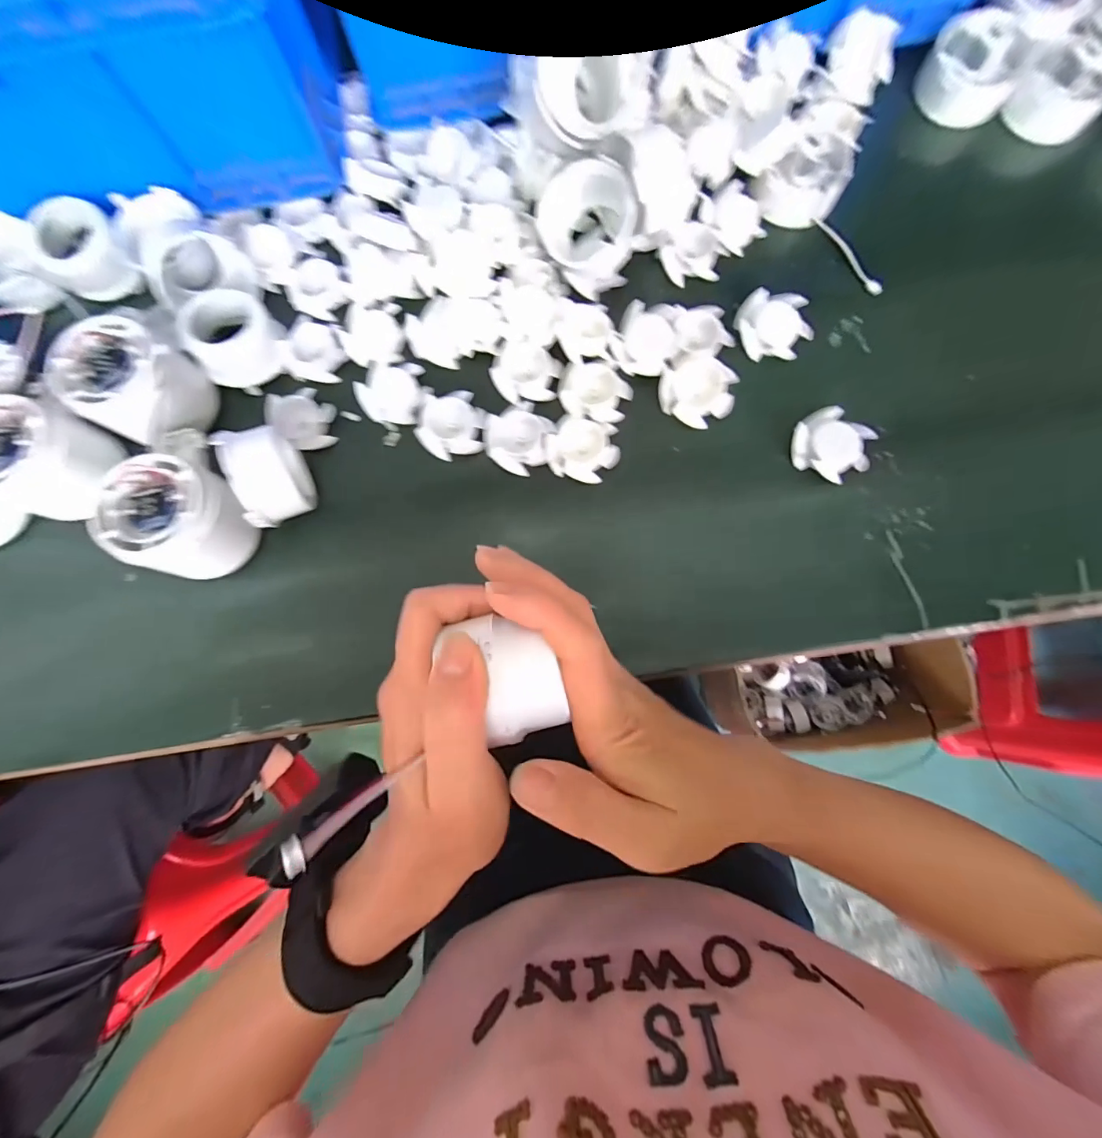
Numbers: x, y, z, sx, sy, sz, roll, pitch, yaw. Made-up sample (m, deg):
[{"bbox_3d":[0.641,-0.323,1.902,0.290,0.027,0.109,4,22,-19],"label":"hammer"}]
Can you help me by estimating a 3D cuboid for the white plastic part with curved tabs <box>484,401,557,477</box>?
[{"bbox_3d":[-0.019,-0.079,0.284,0.039,0.008,0.041,0,81,2],"label":"white plastic part with curved tabs"}]

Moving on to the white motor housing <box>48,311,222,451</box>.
[{"bbox_3d":[-0.236,-0.105,0.274,0.066,0.044,0.059,25,82,5],"label":"white motor housing"}]

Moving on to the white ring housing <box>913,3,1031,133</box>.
[{"bbox_3d":[0.275,-0.327,0.310,0.058,0.032,0.046,34,83,6],"label":"white ring housing"}]

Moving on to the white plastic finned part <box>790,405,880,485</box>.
[{"bbox_3d":[0.164,-0.074,0.275,0.043,0.010,0.038,25,87,4],"label":"white plastic finned part"}]

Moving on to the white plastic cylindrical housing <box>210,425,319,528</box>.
[{"bbox_3d":[-0.153,-0.050,0.265,0.026,0.055,0.048,-12,81,0],"label":"white plastic cylindrical housing"}]

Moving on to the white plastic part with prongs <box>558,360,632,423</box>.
[{"bbox_3d":[0.027,-0.108,0.289,0.042,0.012,0.034,4,81,2],"label":"white plastic part with prongs"}]

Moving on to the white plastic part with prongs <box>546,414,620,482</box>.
[{"bbox_3d":[0.020,-0.071,0.284,0.041,0.010,0.035,14,82,4],"label":"white plastic part with prongs"}]

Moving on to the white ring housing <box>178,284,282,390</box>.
[{"bbox_3d":[-0.194,-0.142,0.289,0.047,0.022,0.051,0,86,2],"label":"white ring housing"}]

